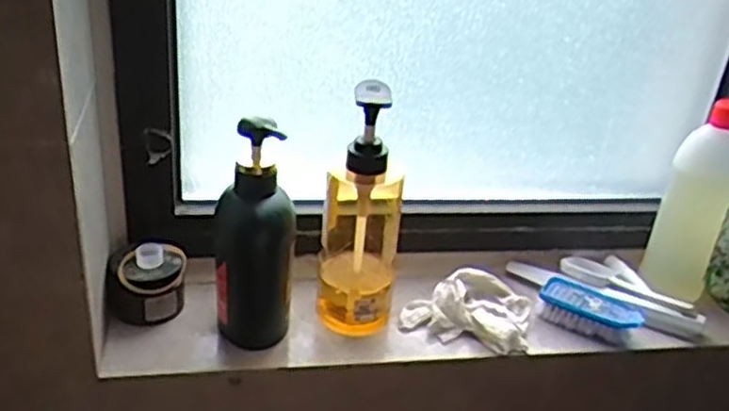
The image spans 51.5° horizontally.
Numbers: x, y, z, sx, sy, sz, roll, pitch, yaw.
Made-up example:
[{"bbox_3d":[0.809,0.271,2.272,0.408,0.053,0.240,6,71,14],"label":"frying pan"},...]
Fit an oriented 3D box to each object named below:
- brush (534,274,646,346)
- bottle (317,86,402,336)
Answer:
[{"bbox_3d":[0.217,0.100,0.729,0.093,0.028,0.053,22,33,26],"label":"brush"},{"bbox_3d":[-0.001,-0.001,0.674,0.064,0.227,0.080,6,29,0],"label":"bottle"}]

